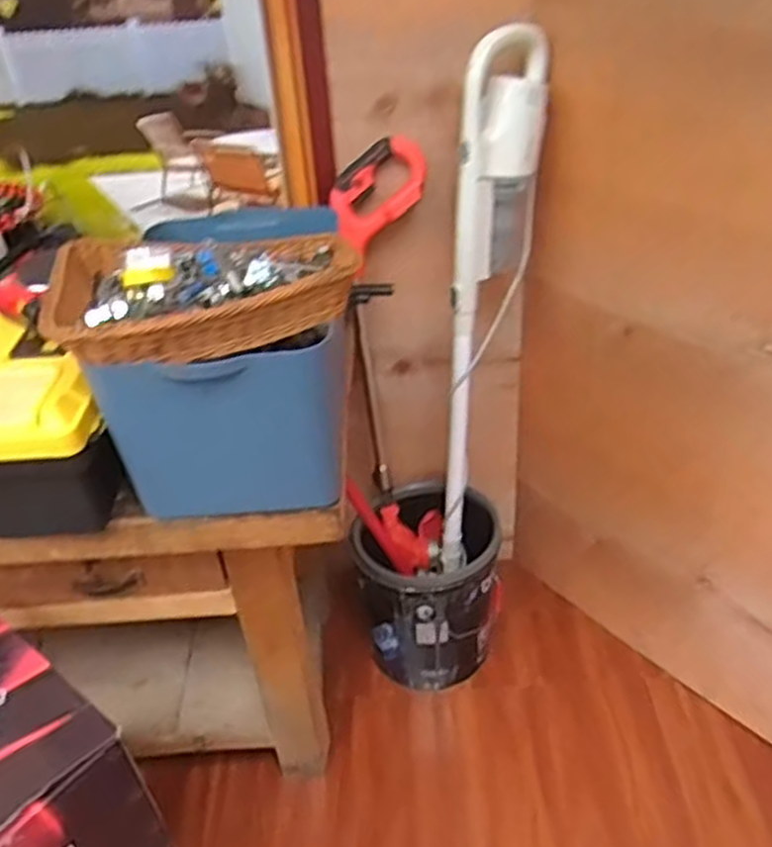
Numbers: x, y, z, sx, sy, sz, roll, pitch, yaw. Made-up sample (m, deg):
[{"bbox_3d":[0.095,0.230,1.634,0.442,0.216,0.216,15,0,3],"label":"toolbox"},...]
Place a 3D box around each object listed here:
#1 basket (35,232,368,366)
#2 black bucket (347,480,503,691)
[{"bbox_3d":[-0.211,-0.164,0.913,0.331,0.065,0.236,-11,37,-8],"label":"basket"},{"bbox_3d":[0.088,0.361,1.648,0.297,0.370,0.250,2,37,9],"label":"black bucket"}]

